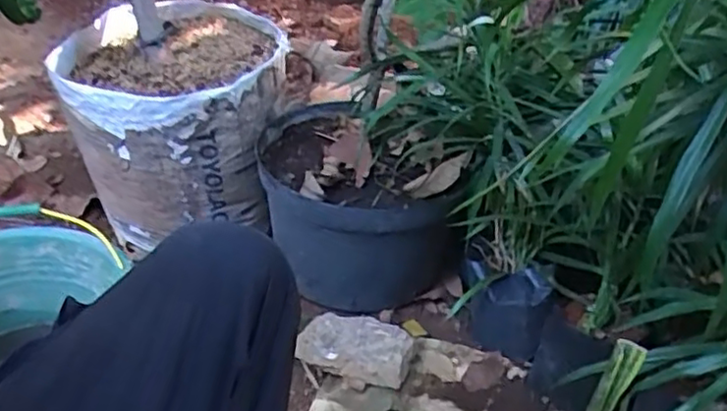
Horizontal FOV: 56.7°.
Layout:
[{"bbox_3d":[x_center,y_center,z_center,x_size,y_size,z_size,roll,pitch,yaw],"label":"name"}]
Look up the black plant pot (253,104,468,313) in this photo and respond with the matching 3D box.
[{"bbox_3d":[-0.007,-0.004,1.074,0.294,0.232,0.302,3,34,-2],"label":"black plant pot"}]

